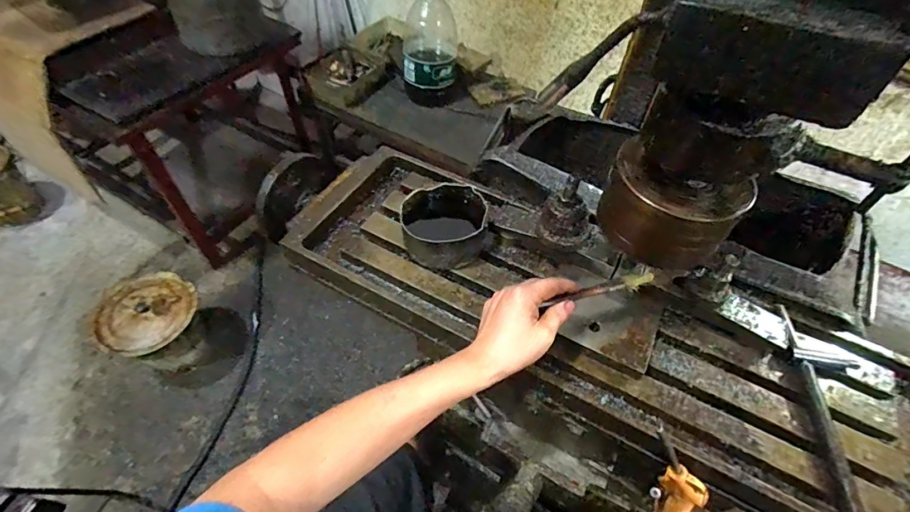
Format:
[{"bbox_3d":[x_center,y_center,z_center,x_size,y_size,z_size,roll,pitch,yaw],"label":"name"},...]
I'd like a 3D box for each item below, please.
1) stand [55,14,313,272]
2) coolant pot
[{"bbox_3d":[-0.805,-0.432,1.508,0.484,0.696,0.642,34,58,21],"label":"stand"},{"bbox_3d":[-0.010,-0.039,0.575,0.119,0.069,0.103,3,53,-1],"label":"coolant pot"}]

